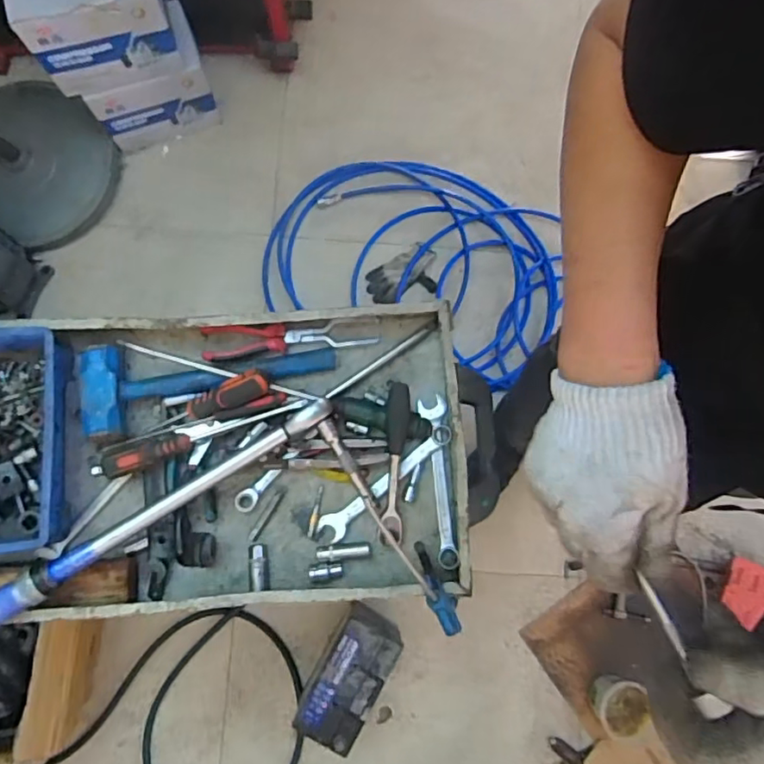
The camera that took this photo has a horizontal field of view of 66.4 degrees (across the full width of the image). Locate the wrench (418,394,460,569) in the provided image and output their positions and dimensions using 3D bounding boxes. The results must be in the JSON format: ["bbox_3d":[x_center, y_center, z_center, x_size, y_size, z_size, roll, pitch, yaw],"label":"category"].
[{"bbox_3d":[0.069,0.121,0.717,0.033,0.018,0.205,-3,79,-3],"label":"wrench"}]

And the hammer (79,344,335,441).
[{"bbox_3d":[-0.208,0.012,0.707,0.295,0.049,0.110,-1,79,-2],"label":"hammer"}]

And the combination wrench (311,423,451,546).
[{"bbox_3d":[0.005,0.121,0.713,0.198,0.014,0.034,-39,83,-9],"label":"combination wrench"}]

